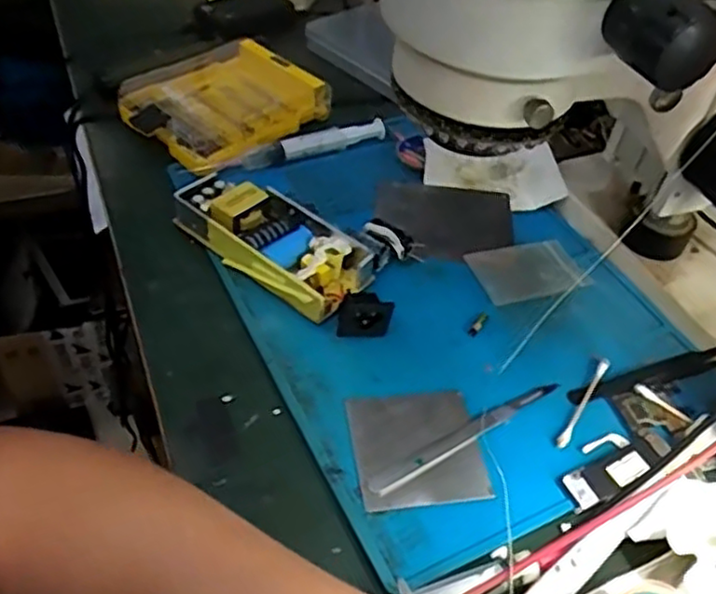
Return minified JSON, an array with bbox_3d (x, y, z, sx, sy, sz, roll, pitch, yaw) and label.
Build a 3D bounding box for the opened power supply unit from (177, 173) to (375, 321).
[{"bbox_3d":[-0.053,-0.038,0.457,0.130,0.032,0.067,32,52,25],"label":"opened power supply unit"}]

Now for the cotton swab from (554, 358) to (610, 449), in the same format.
[{"bbox_3d":[0.130,0.059,0.399,0.007,0.004,0.072,28,50,21],"label":"cotton swab"}]

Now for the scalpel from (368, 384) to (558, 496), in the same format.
[{"bbox_3d":[0.059,0.074,0.376,0.126,0.006,0.010,-25,52,-25],"label":"scalpel"}]

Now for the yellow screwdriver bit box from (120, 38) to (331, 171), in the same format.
[{"bbox_3d":[-0.105,-0.159,0.555,0.111,0.029,0.139,34,53,26],"label":"yellow screwdriver bit box"}]

